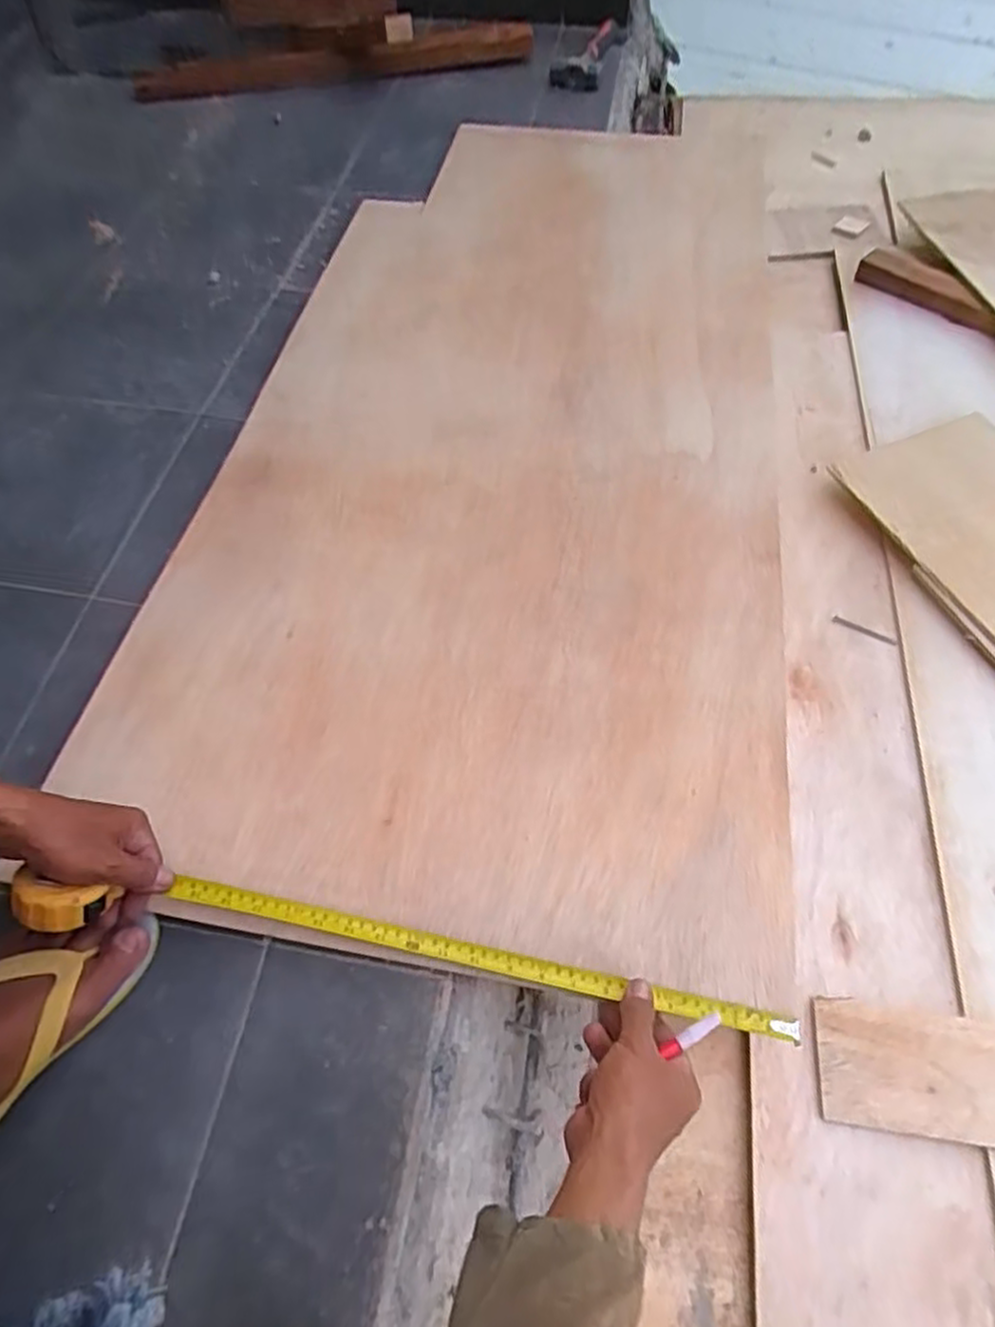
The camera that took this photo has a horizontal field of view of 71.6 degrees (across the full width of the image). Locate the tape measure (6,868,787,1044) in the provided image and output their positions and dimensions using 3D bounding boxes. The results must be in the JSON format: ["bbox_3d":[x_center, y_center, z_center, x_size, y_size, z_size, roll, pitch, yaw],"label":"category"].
[{"bbox_3d":[-0.060,0.223,0.531,0.581,0.058,0.055,11,58,-2],"label":"tape measure"}]

